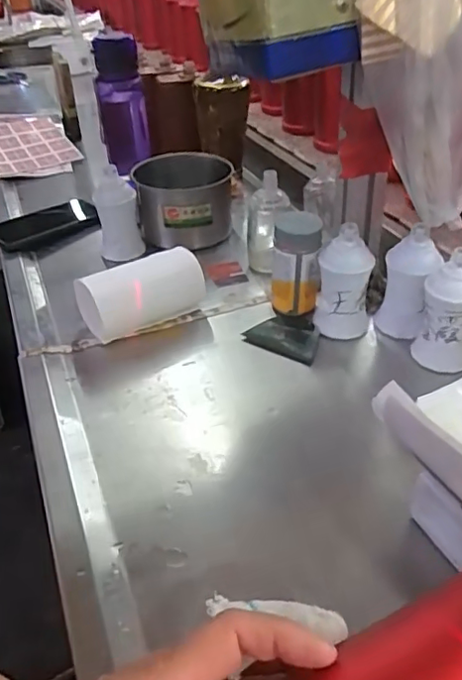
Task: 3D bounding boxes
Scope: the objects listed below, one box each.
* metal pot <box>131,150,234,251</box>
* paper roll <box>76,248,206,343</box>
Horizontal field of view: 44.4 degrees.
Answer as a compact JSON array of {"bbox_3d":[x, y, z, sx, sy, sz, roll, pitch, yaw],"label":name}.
[{"bbox_3d":[-0.064,-0.194,0.801,0.128,0.094,0.130,-2,35,2],"label":"metal pot"},{"bbox_3d":[-0.100,-0.049,0.644,0.144,0.065,0.061,-21,39,-23],"label":"paper roll"}]

